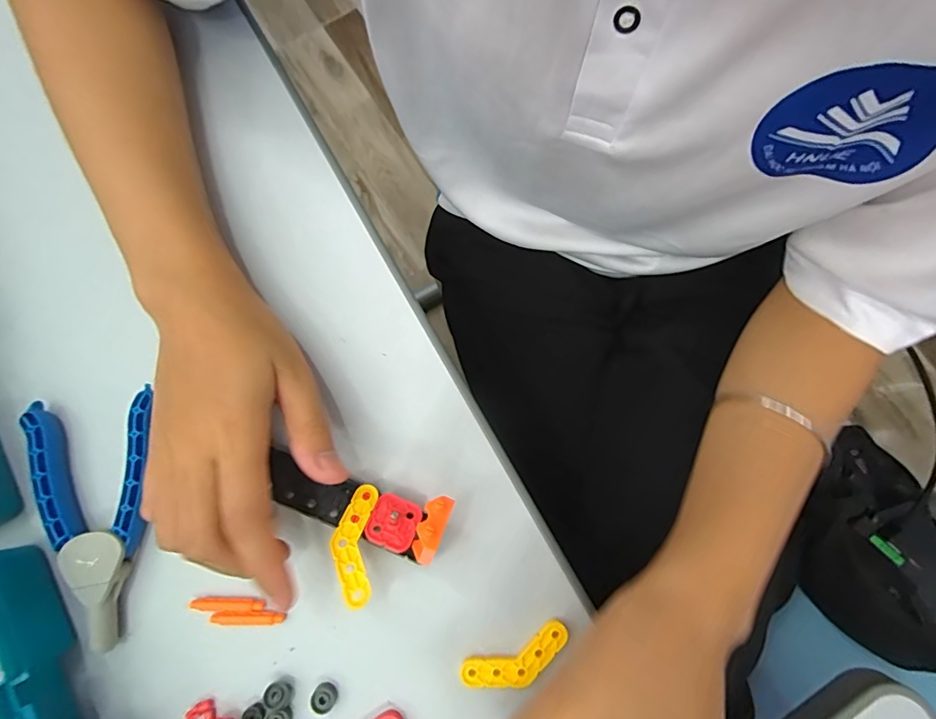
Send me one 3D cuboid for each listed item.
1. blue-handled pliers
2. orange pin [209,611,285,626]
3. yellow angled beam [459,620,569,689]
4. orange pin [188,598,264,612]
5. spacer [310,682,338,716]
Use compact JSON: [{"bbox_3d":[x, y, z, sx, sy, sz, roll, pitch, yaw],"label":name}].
[{"bbox_3d":[-0.196,0.083,0.255,0.062,0.015,0.126,-10,79,-2],"label":"blue-handled pliers"},{"bbox_3d":[-0.116,0.137,0.254,0.038,0.005,0.007,-1,78,0],"label":"orange pin"},{"bbox_3d":[0.026,0.158,0.250,0.058,0.005,0.020,-22,79,-5],"label":"yellow angled beam"},{"bbox_3d":[-0.127,0.130,0.254,0.038,0.006,0.007,0,78,0],"label":"orange pin"},{"bbox_3d":[-0.074,0.174,0.246,0.012,0.005,0.013,0,78,0],"label":"spacer"}]

